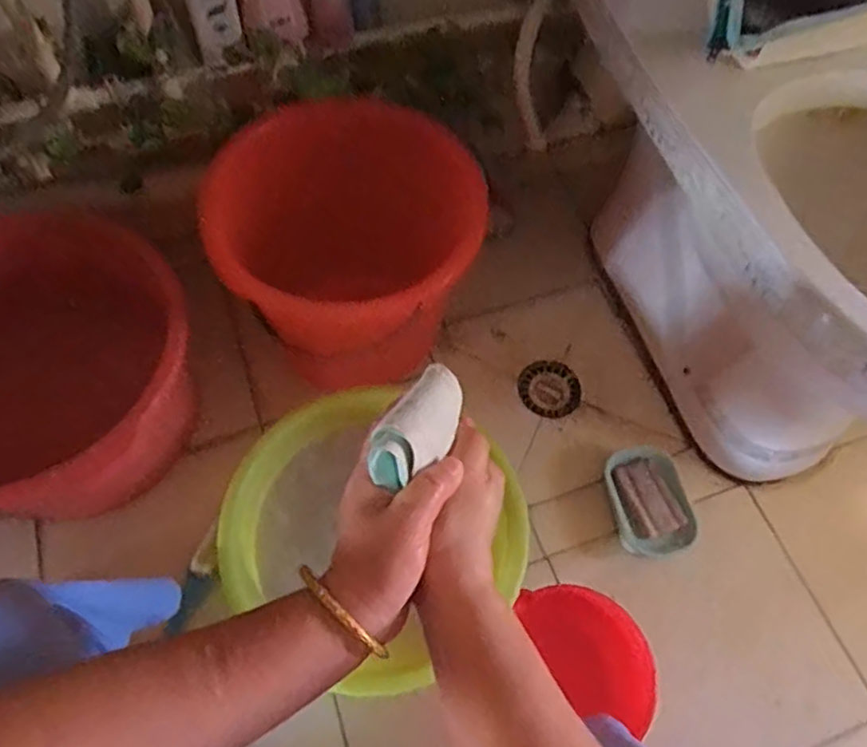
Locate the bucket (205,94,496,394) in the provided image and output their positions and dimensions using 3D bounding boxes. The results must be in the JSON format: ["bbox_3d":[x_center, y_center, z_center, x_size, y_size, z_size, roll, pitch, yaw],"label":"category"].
[{"bbox_3d":[-0.099,-0.157,0.825,0.324,0.245,0.334,-41,71,-20],"label":"bucket"}]

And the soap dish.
[{"bbox_3d":[0.277,0.167,0.831,0.096,0.043,0.137,-6,63,-3],"label":"soap dish"}]

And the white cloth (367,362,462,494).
[{"bbox_3d":[-0.007,0.029,0.360,0.031,0.031,0.077,30,48,14],"label":"white cloth"}]

